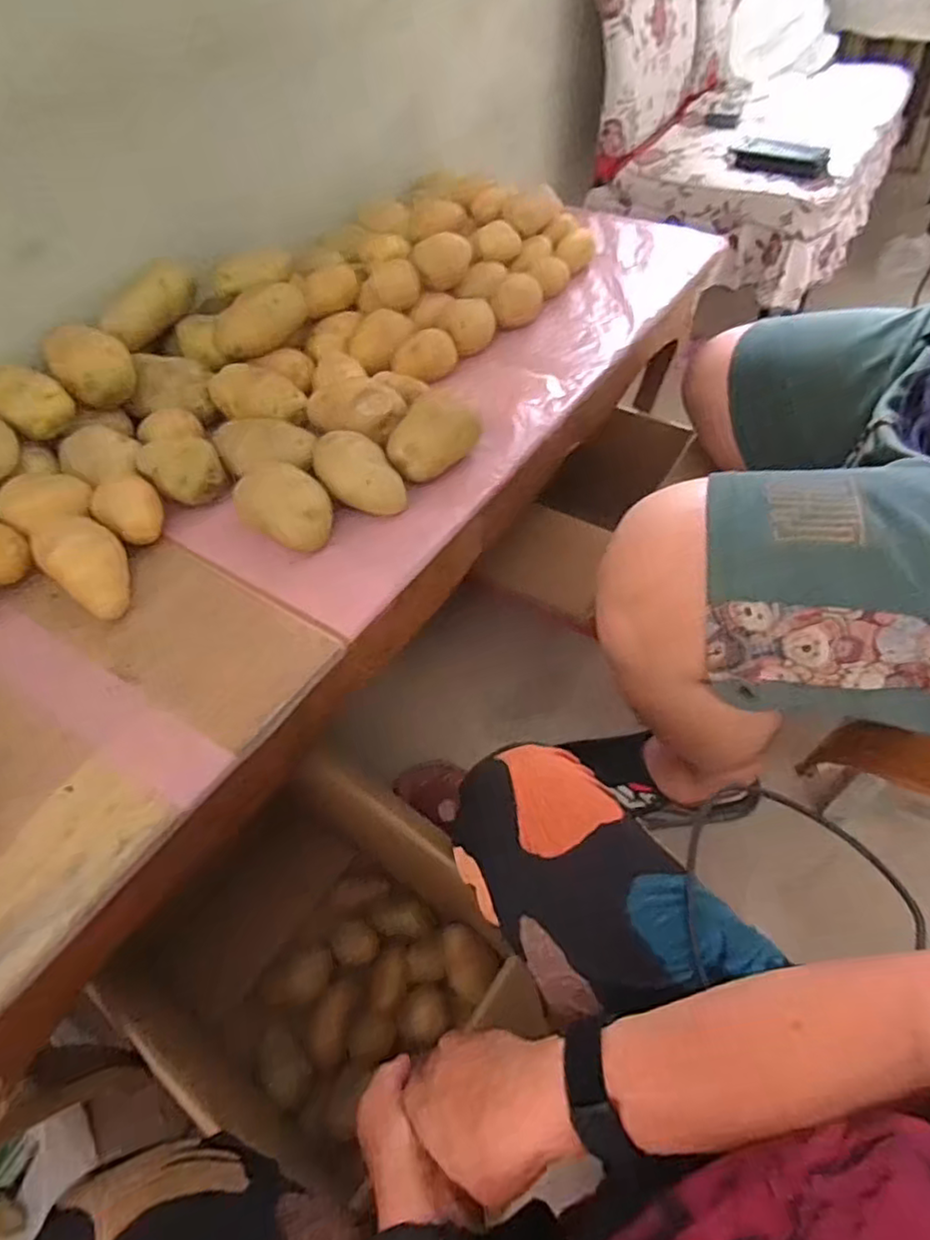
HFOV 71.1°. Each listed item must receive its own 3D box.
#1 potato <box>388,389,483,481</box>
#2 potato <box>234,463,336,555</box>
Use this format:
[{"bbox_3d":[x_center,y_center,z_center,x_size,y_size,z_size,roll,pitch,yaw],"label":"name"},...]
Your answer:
[{"bbox_3d":[-0.030,-0.163,0.595,0.054,0.050,0.088,28,59,24],"label":"potato"},{"bbox_3d":[-0.151,-0.100,0.551,0.087,0.054,0.054,32,61,25],"label":"potato"}]

